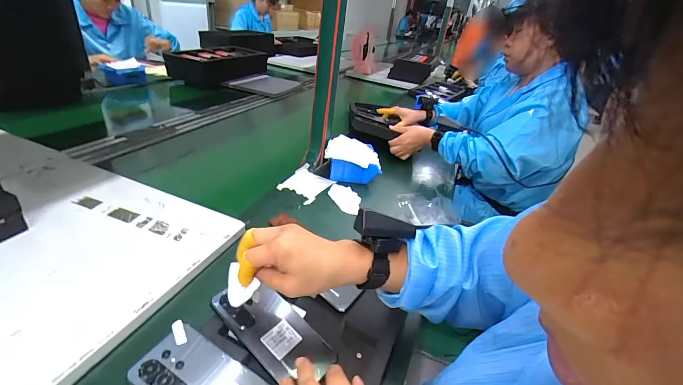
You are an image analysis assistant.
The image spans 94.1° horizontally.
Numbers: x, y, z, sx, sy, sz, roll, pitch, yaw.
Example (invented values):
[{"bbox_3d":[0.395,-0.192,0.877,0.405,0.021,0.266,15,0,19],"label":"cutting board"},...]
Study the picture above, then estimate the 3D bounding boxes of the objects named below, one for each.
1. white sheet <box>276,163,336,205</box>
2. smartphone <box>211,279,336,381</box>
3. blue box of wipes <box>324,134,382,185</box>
[{"bbox_3d":[-0.085,-0.026,0.781,0.100,0.014,0.133,20,32,20],"label":"white sheet"},{"bbox_3d":[-0.087,0.177,0.413,0.156,0.015,0.079,38,36,22],"label":"smartphone"},{"bbox_3d":[0.030,-0.085,0.839,0.137,0.085,0.122,7,30,-1],"label":"blue box of wipes"}]

